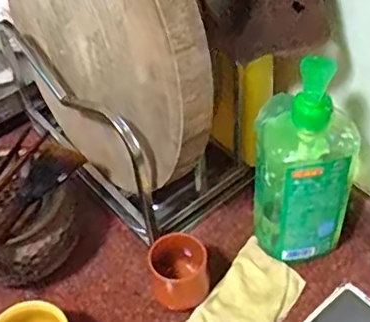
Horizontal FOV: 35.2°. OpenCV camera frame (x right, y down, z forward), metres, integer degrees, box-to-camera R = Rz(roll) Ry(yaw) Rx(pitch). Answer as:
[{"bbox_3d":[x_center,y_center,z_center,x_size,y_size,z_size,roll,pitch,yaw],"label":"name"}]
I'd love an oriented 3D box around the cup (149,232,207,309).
[{"bbox_3d":[-0.006,0.117,0.619,0.059,0.076,0.049,0,49,4],"label":"cup"}]

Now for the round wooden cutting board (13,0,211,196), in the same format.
[{"bbox_3d":[-0.091,-0.116,0.586,0.047,0.313,0.295,-31,72,-30],"label":"round wooden cutting board"}]

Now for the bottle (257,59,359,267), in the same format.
[{"bbox_3d":[0.118,0.008,0.583,0.092,0.260,0.071,-3,49,1],"label":"bottle"}]

